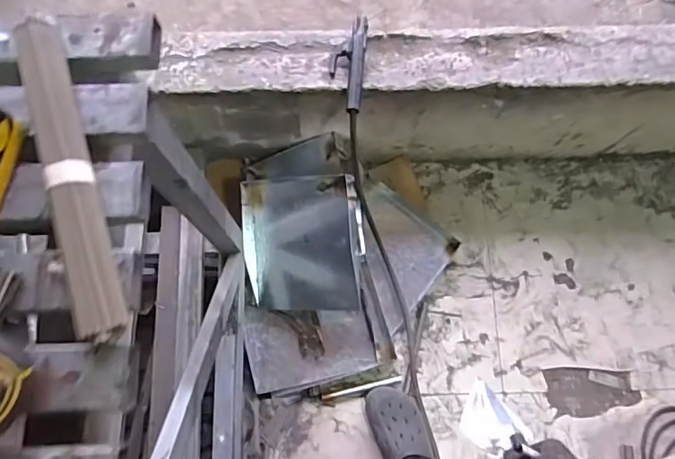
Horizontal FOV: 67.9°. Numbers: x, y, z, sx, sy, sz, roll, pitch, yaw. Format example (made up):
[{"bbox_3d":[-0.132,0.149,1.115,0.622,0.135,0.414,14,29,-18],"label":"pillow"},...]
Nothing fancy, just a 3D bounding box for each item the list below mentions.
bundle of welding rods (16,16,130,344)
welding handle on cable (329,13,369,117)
[{"bbox_3d":[-0.220,-0.050,0.411,0.032,0.024,0.284,-18,76,-5],"label":"bundle of welding rods"},{"bbox_3d":[0.020,-0.326,0.999,0.069,0.058,0.207,6,75,1],"label":"welding handle on cable"}]

